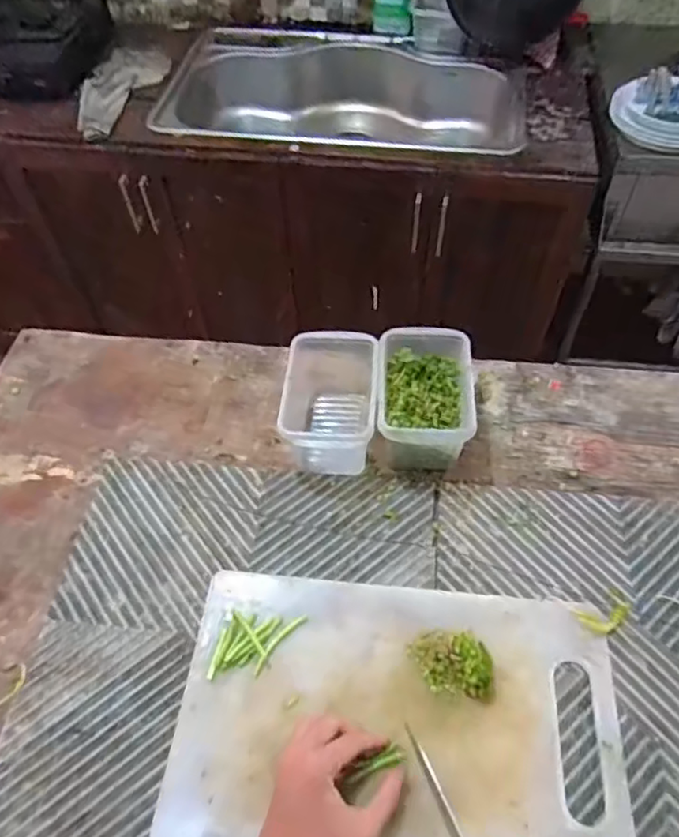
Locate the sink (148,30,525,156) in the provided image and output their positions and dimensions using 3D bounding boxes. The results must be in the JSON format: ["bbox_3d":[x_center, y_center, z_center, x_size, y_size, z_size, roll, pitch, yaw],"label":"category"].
[{"bbox_3d":[-0.003,-0.731,1.560,0.842,0.215,0.525,8,55,8],"label":"sink"}]

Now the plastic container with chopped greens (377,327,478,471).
[{"bbox_3d":[0.098,-0.018,0.735,0.101,0.093,0.150,1,53,4],"label":"plastic container with chopped greens"}]

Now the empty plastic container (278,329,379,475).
[{"bbox_3d":[-0.007,-0.022,0.741,0.104,0.100,0.170,2,53,5],"label":"empty plastic container"}]

